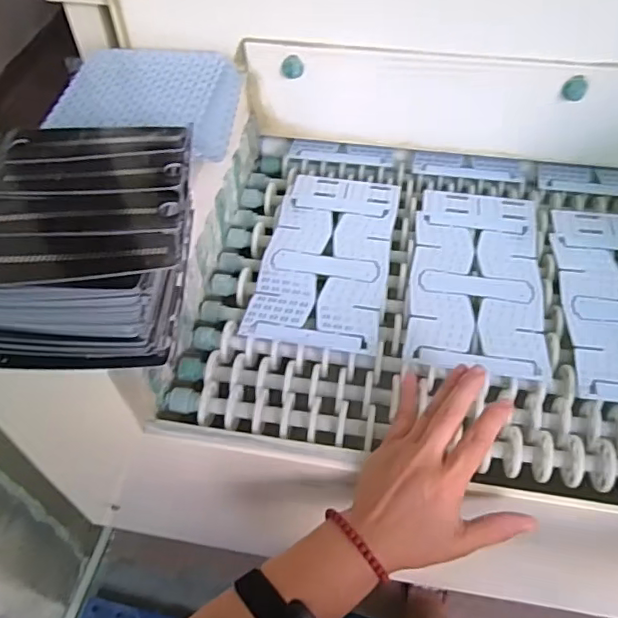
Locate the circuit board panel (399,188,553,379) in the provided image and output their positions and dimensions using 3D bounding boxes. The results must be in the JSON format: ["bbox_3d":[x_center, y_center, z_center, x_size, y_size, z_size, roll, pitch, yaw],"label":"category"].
[{"bbox_3d":[0.172,-0.039,0.582,0.128,0.004,0.240,7,52,7],"label":"circuit board panel"}]

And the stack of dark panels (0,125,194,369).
[{"bbox_3d":[-0.171,-0.055,0.433,0.171,0.087,0.180,0,51,2],"label":"stack of dark panels"}]

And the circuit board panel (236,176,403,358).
[{"bbox_3d":[0.022,-0.061,0.605,0.128,0.007,0.243,9,52,8],"label":"circuit board panel"}]

